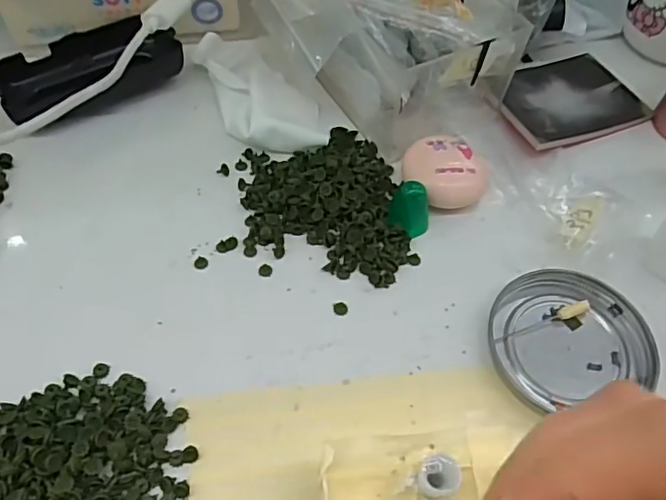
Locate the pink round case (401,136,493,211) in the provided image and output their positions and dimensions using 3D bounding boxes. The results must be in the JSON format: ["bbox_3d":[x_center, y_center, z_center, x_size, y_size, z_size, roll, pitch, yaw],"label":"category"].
[{"bbox_3d":[0.064,-0.044,0.330,0.040,0.018,0.048,-34,64,-23],"label":"pink round case"}]

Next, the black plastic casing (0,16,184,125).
[{"bbox_3d":[-0.155,-0.115,0.368,0.109,0.026,0.048,-26,62,-19],"label":"black plastic casing"}]

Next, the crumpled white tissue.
[{"bbox_3d":[-0.048,-0.106,0.369,0.056,0.019,0.121,-19,60,-15],"label":"crumpled white tissue"}]

